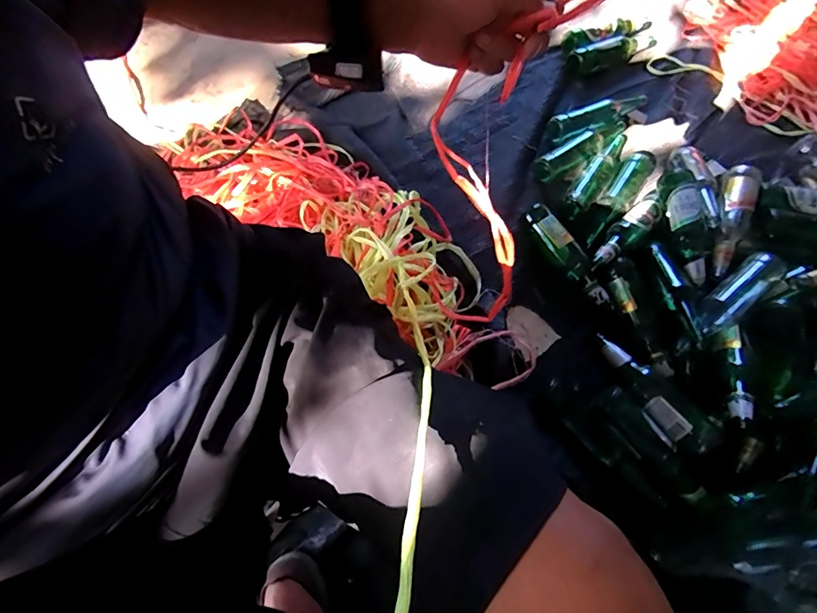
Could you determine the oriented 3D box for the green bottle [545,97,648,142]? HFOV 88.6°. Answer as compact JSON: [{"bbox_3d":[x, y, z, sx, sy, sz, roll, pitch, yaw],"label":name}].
[{"bbox_3d":[0.490,-0.485,1.062,0.305,0.061,0.079,-25,71,-12],"label":"green bottle"}]

